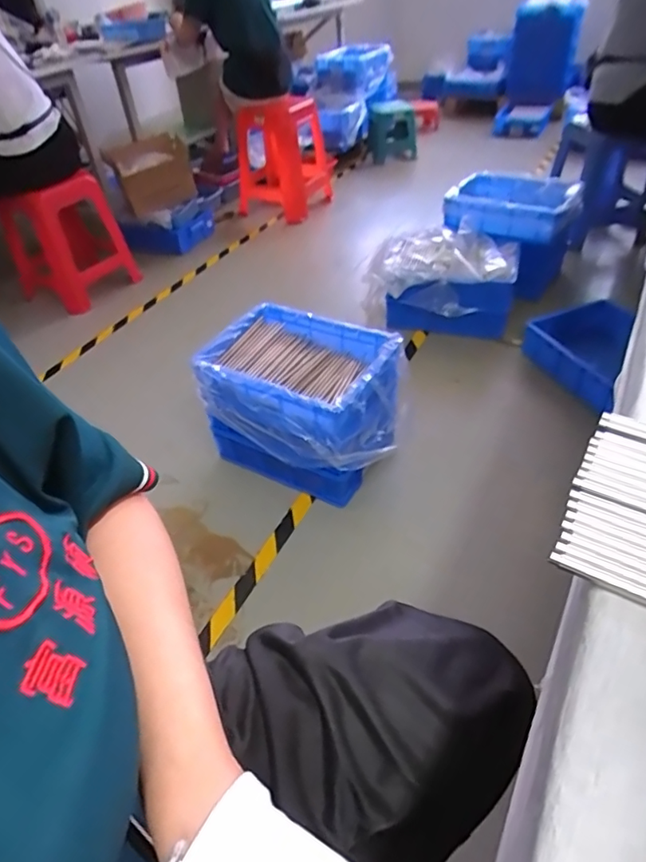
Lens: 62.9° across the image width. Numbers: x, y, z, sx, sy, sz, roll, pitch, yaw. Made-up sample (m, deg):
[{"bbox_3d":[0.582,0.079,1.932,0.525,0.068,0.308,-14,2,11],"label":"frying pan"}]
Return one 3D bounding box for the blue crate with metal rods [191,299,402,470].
[{"bbox_3d":[-0.039,-0.111,1.288,0.446,0.188,0.340,21,48,27],"label":"blue crate with metal rods"}]

